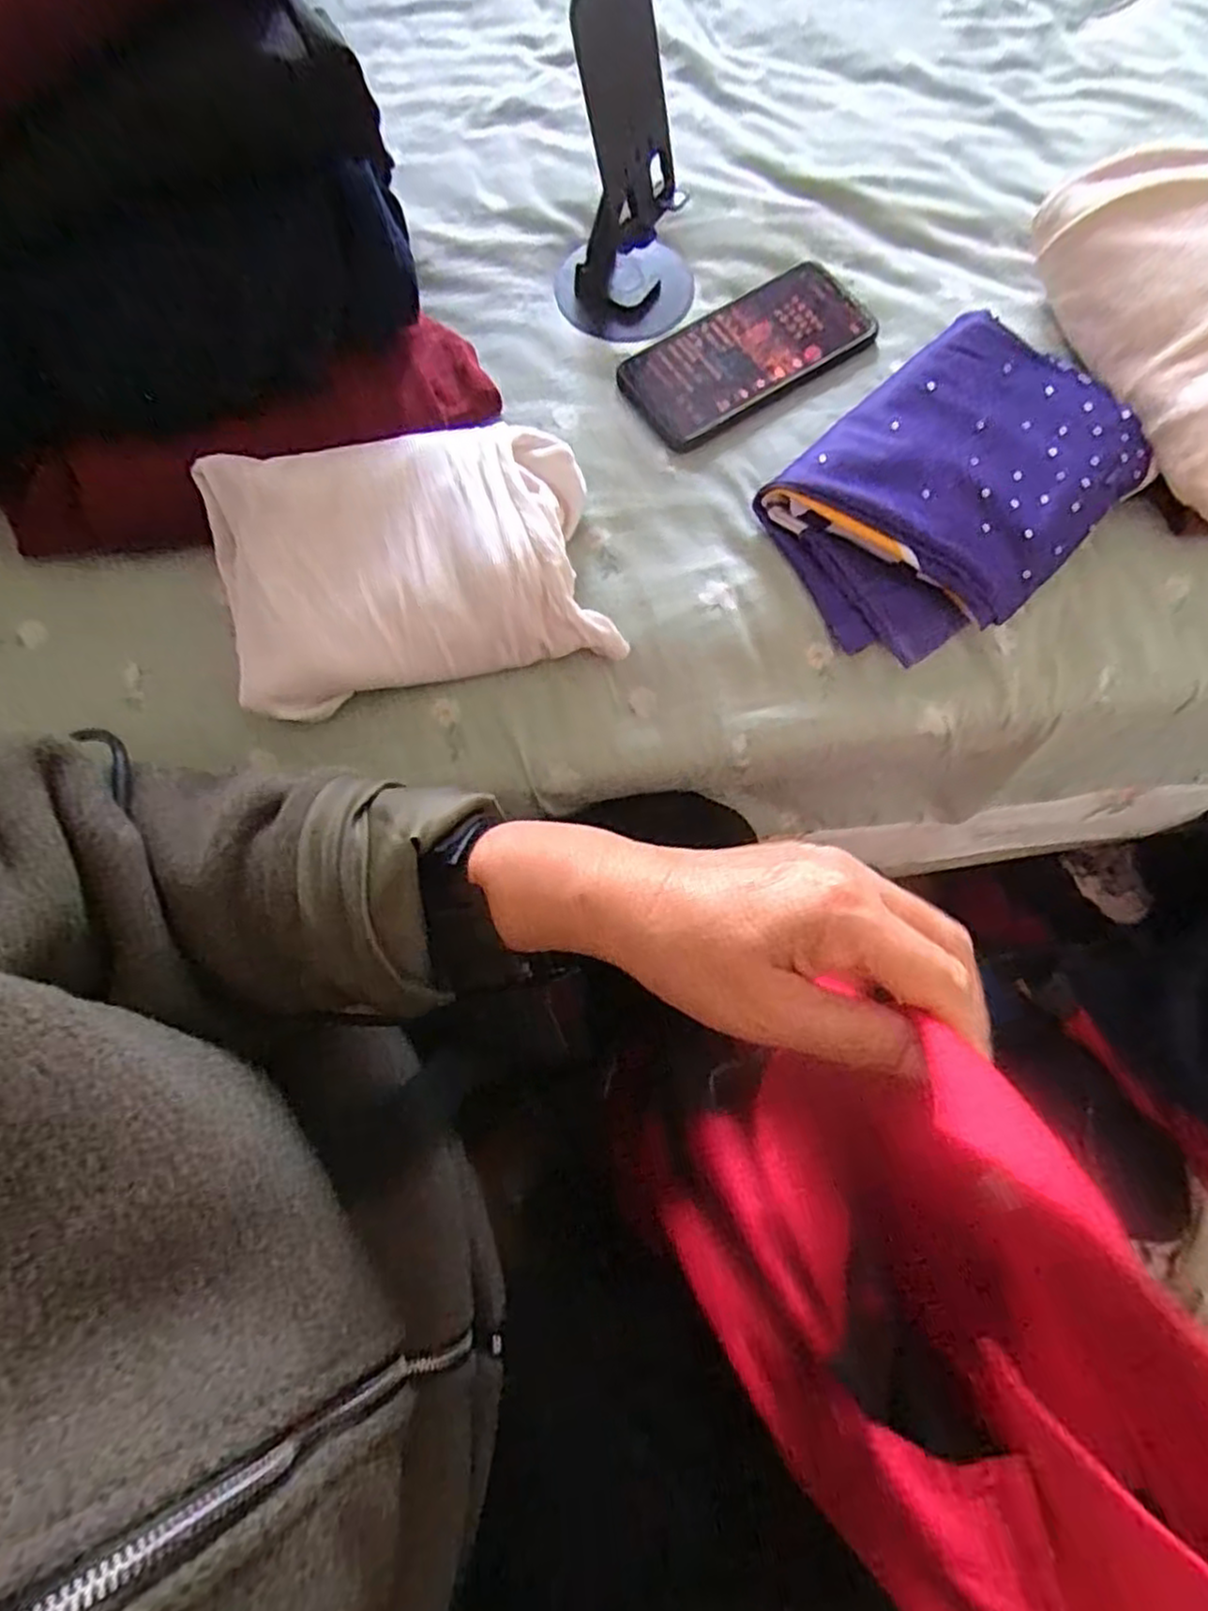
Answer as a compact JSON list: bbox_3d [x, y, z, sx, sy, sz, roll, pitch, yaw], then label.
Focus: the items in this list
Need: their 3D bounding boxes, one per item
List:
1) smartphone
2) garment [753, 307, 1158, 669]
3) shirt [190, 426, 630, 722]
[{"bbox_3d":[0.094,-0.294,0.477,0.167,0.007,0.076,-32,74,-9],"label":"smartphone"},{"bbox_3d":[0.204,-0.189,0.433,0.214,0.035,0.153,-41,76,-11],"label":"garment"},{"bbox_3d":[-0.107,-0.134,0.406,0.206,0.059,0.139,-13,72,-3],"label":"shirt"}]

